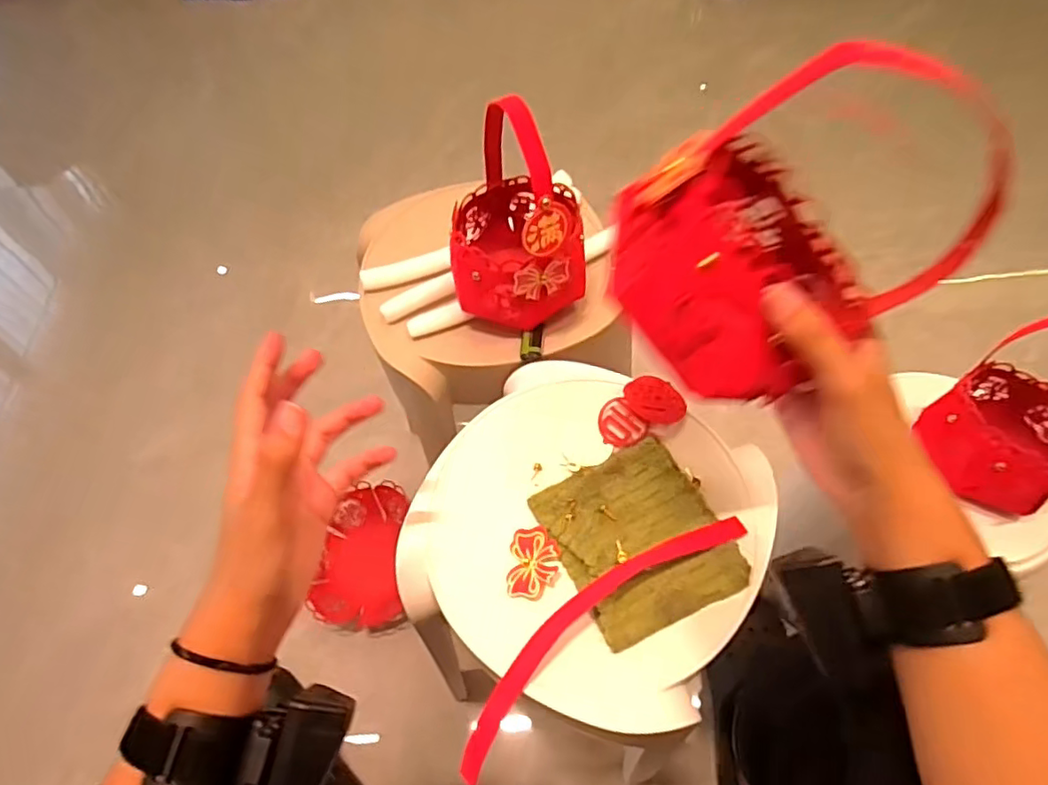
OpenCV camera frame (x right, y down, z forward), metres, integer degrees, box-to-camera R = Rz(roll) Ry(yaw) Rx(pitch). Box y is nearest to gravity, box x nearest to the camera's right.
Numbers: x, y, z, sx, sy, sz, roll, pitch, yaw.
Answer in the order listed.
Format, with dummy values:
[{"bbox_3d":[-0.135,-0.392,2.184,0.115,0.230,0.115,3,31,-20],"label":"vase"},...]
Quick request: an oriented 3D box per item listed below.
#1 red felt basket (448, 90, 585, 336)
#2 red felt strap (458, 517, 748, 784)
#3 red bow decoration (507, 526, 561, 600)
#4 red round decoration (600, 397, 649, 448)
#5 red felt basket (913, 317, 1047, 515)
[{"bbox_3d":[-0.013,-0.149,0.486,0.106,0.167,0.118,-13,58,-5],"label":"red felt basket"},{"bbox_3d":[0.050,0.164,0.421,0.253,0.067,0.040,-35,62,-17],"label":"red felt strap"},{"bbox_3d":[0.007,0.124,0.435,0.036,0.005,0.051,-5,53,17],"label":"red bow decoration"},{"bbox_3d":[0.078,0.026,0.489,0.034,0.004,0.041,-43,67,3],"label":"red round decoration"},{"bbox_3d":[0.442,0.019,0.520,0.124,0.154,0.114,-2,58,3],"label":"red felt basket"}]

